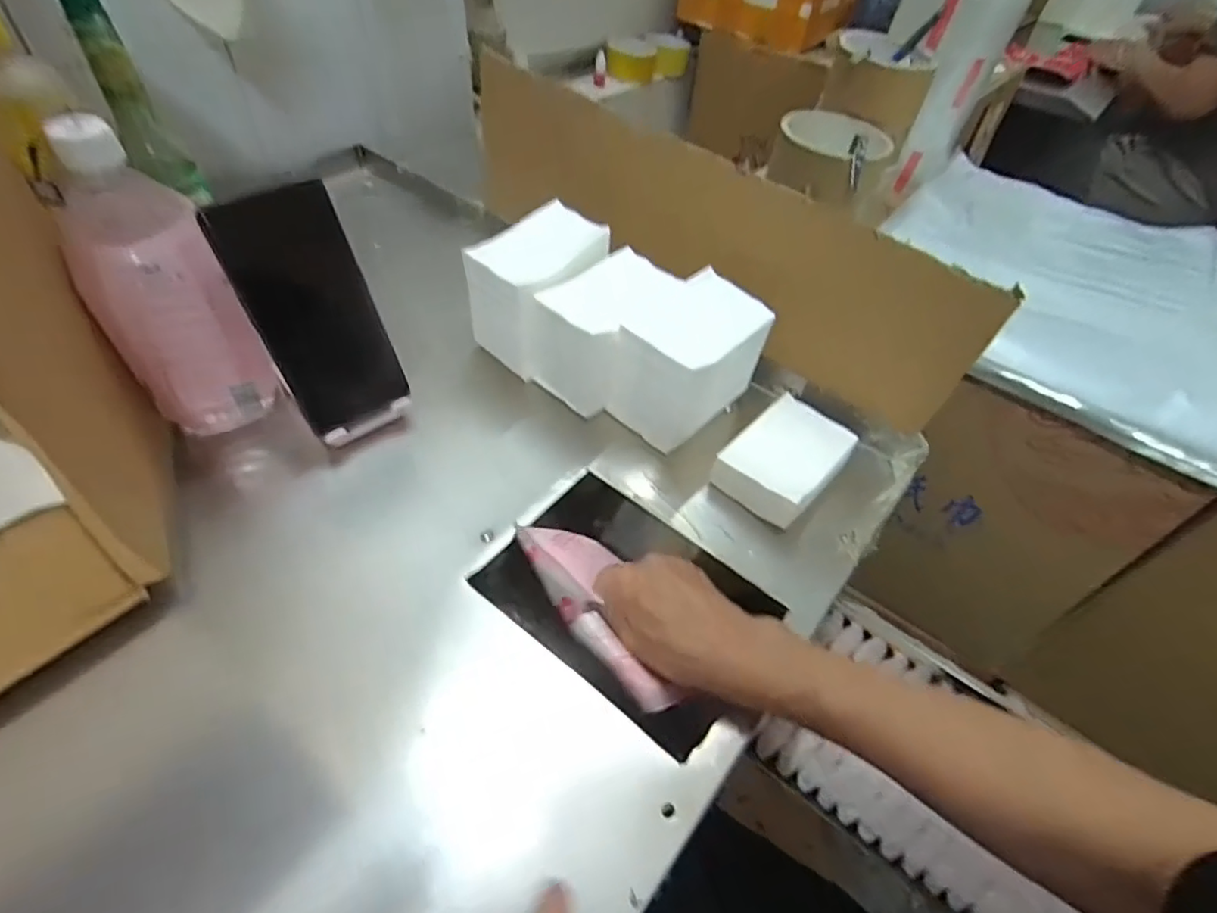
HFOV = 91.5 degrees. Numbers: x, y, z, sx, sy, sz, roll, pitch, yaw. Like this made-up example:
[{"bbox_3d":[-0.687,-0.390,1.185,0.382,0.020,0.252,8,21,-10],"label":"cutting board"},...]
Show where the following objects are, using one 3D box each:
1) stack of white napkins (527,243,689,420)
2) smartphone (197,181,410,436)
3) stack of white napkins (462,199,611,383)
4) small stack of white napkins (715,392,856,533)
[{"bbox_3d":[-0.004,-0.096,0.477,0.103,0.093,0.071,-33,60,-30],"label":"stack of white napkins"},{"bbox_3d":[-0.198,-0.096,0.407,0.076,0.157,0.005,-32,40,-27],"label":"smartphone"},{"bbox_3d":[-0.060,-0.135,0.495,0.074,0.101,0.105,37,55,23],"label":"stack of white napkins"},{"bbox_3d":[0.134,0.003,0.457,0.070,0.033,0.108,35,54,22],"label":"small stack of white napkins"}]

